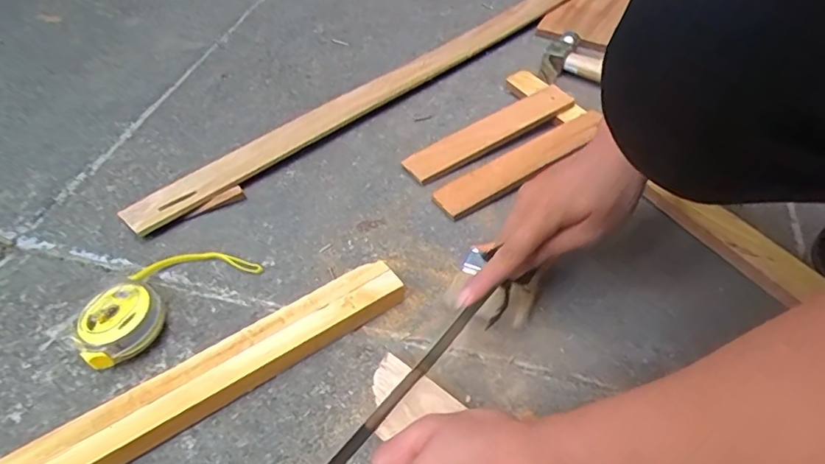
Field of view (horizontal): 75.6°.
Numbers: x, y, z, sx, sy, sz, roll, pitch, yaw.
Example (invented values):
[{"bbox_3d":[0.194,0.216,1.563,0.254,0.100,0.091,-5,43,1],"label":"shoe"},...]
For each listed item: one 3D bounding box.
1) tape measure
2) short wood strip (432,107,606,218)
[{"bbox_3d":[-0.213,0.048,0.452,0.072,0.035,0.144,35,58,26],"label":"tape measure"},{"bbox_3d":[0.114,-0.074,0.550,0.205,0.008,0.043,-31,57,-17],"label":"short wood strip"}]

